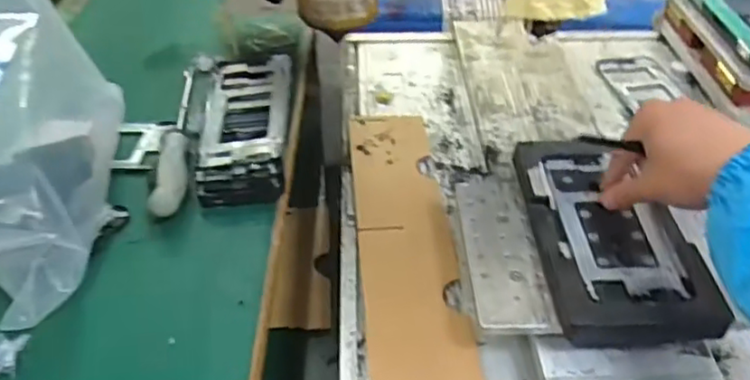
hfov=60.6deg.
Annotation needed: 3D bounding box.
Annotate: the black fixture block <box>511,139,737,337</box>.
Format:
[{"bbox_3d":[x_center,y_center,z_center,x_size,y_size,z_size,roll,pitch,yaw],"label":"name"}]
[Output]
[{"bbox_3d":[0.178,0.029,0.490,0.108,0.025,0.190,0,41,-2],"label":"black fixture block"}]

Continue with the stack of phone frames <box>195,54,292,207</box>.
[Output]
[{"bbox_3d":[-0.121,-0.059,0.604,0.080,0.046,0.183,-1,41,-2],"label":"stack of phone frames"}]

